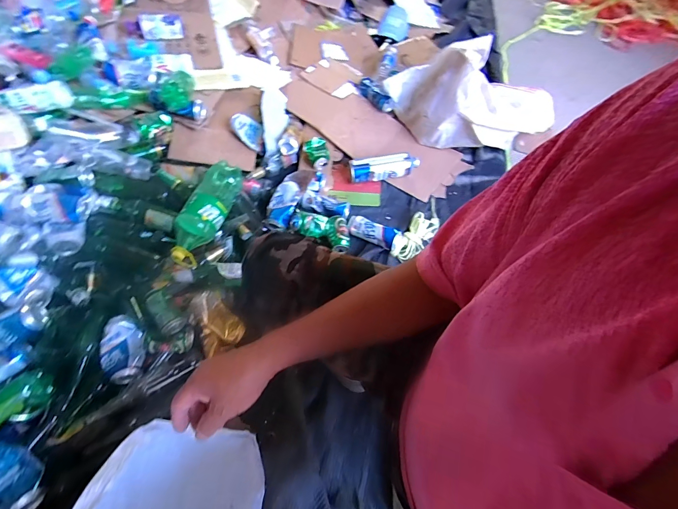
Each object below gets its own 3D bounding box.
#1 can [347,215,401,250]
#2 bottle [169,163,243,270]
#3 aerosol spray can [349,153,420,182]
[{"bbox_3d":[0.105,-0.070,1.068,0.161,0.062,0.060,19,61,13],"label":"can"},{"bbox_3d":[-0.374,-0.120,0.961,0.119,0.119,0.321,6,59,5],"label":"bottle"},{"bbox_3d":[0.159,-0.305,1.190,0.242,0.063,0.063,-9,59,-4],"label":"aerosol spray can"}]

